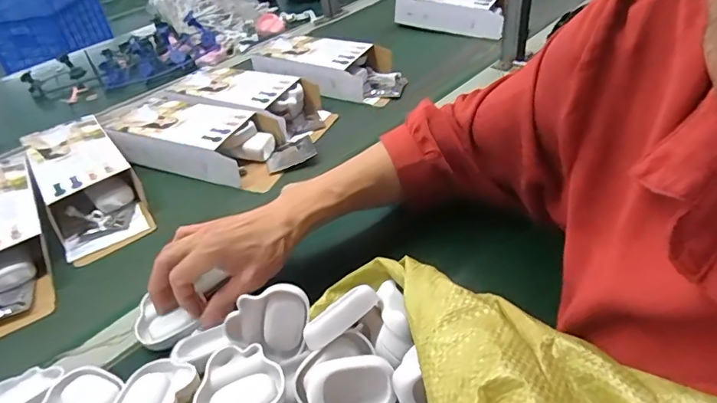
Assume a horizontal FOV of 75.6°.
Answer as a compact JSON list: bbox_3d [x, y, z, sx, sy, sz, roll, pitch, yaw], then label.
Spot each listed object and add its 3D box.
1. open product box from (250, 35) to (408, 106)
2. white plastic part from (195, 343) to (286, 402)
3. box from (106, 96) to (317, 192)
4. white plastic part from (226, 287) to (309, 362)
[{"bbox_3d":[-0.052,-0.217,0.768,0.243,0.074,0.122,7,38,19],"label":"open product box"},{"bbox_3d":[-0.089,0.134,0.336,0.061,0.013,0.064,-23,39,-21],"label":"white plastic part"},{"bbox_3d":[-0.204,-0.085,0.636,0.264,0.063,0.108,8,39,20],"label":"box"},{"bbox_3d":[-0.068,0.092,0.358,0.058,0.058,0.011,24,12,-17],"label":"white plastic part"}]

